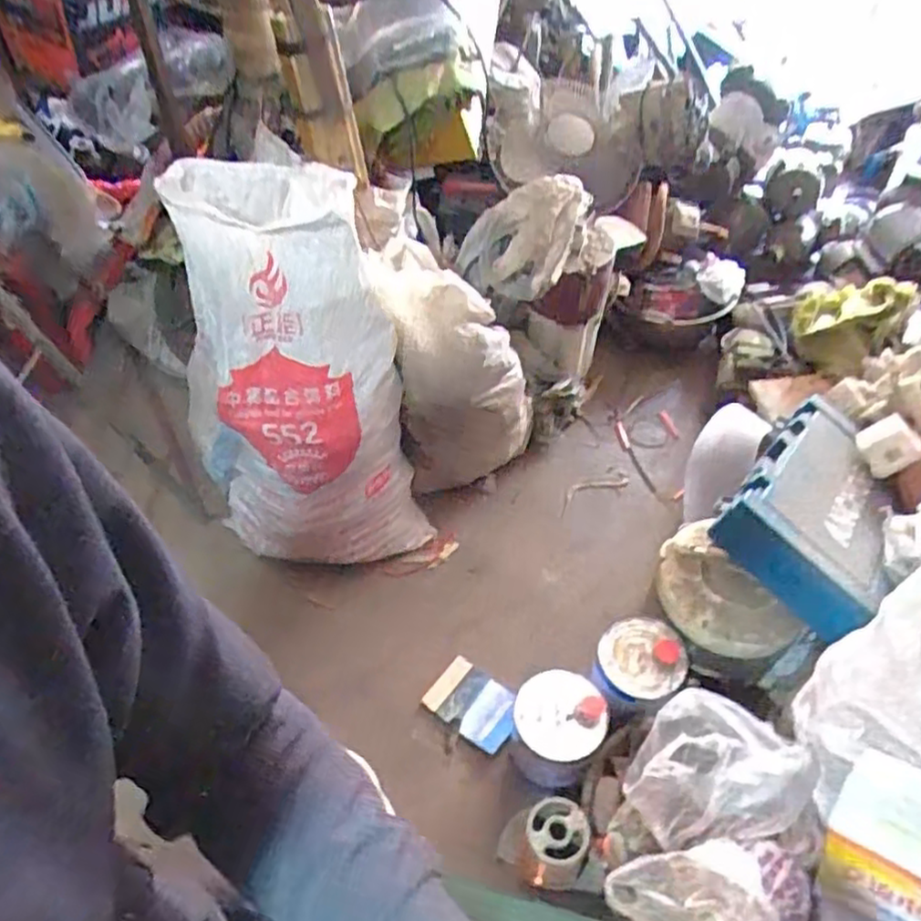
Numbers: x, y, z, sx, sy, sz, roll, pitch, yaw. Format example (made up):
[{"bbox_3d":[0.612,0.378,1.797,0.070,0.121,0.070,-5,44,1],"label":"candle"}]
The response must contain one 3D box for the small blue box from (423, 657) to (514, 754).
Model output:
[{"bbox_3d":[0.035,0.507,1.499,0.206,0.029,0.135,24,51,35],"label":"small blue box"}]

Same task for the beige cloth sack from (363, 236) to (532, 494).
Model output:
[{"bbox_3d":[-0.005,-0.201,1.659,0.322,0.642,0.258,11,52,9],"label":"beige cloth sack"}]

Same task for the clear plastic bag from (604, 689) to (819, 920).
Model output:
[{"bbox_3d":[0.339,0.505,0.988,0.224,0.143,0.379,18,53,14],"label":"clear plastic bag"}]

